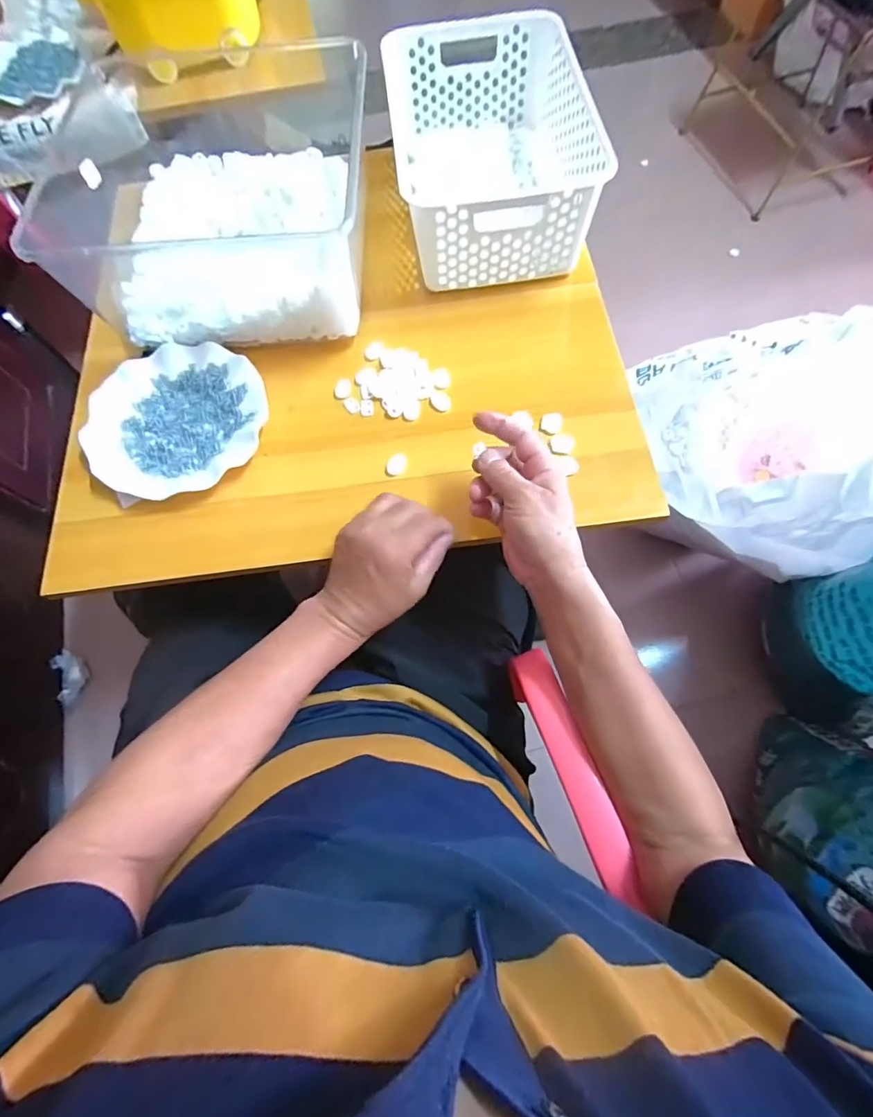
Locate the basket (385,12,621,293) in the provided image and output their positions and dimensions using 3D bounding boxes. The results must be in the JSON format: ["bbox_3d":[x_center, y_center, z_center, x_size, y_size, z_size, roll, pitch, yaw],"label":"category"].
[{"bbox_3d":[0.062,-0.471,0.564,0.204,0.105,0.307,-10,69,-1],"label":"basket"}]

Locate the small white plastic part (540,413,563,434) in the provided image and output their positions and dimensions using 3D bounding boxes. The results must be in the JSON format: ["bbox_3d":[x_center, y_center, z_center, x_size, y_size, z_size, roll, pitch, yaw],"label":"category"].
[{"bbox_3d":[0.117,-0.138,0.495,0.021,0.008,0.021,-1,69,2],"label":"small white plastic part"}]

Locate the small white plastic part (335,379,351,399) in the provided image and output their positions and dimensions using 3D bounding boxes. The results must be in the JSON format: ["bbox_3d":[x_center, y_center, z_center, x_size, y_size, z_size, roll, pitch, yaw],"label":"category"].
[{"bbox_3d":[-0.101,-0.184,0.525,0.017,0.004,0.025,11,70,7],"label":"small white plastic part"}]

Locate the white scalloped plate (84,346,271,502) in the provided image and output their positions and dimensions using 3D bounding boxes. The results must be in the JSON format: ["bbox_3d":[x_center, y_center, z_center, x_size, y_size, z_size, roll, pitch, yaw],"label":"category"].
[{"bbox_3d":[-0.269,-0.148,0.508,0.179,0.017,0.178,-1,69,2],"label":"white scalloped plate"}]

